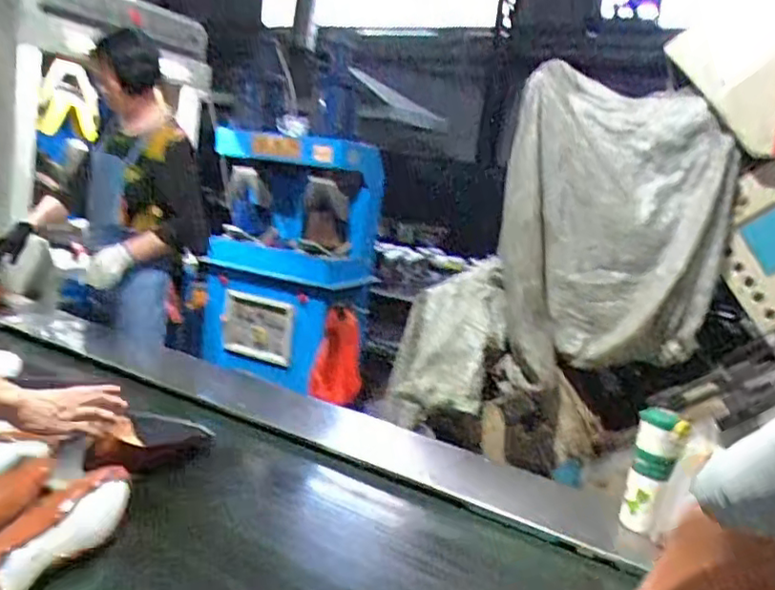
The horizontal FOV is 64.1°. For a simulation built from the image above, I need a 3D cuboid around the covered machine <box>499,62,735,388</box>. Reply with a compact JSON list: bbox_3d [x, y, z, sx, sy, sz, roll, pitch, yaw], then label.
[{"bbox_3d":[0.546,-0.194,1.607,0.456,0.674,0.407,9,10,5],"label":"covered machine"}]

